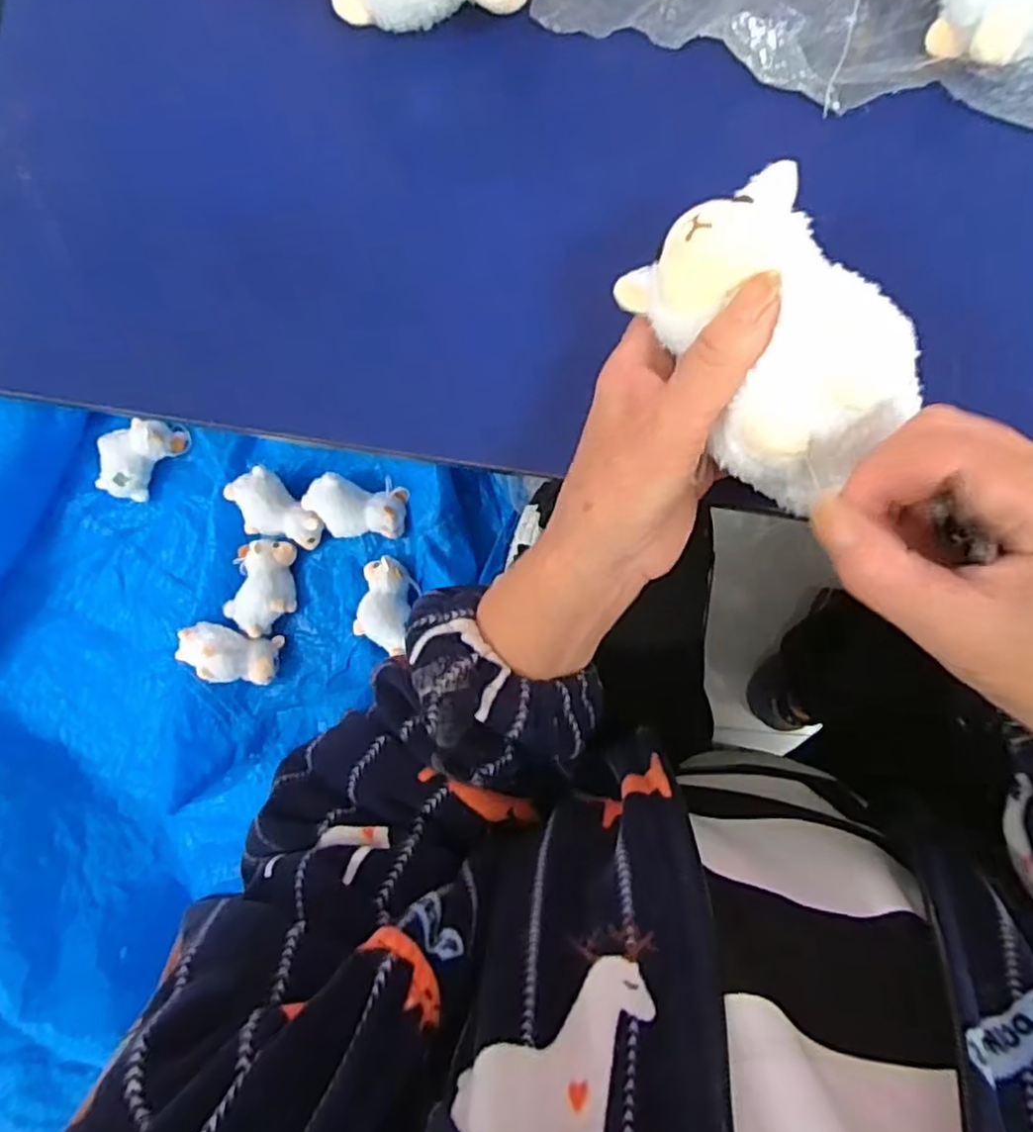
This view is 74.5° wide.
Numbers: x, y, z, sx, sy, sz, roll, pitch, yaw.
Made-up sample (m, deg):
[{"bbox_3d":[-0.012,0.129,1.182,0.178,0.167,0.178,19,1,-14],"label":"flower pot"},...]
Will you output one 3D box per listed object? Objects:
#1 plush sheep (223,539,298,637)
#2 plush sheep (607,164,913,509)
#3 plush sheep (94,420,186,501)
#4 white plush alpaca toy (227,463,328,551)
[{"bbox_3d":[-0.329,0.028,0.882,0.079,0.047,0.125,14,91,9],"label":"plush sheep"},{"bbox_3d":[0.091,-0.081,0.238,0.071,0.046,0.109,-33,81,4],"label":"plush sheep"},{"bbox_3d":[-0.522,-0.151,0.933,0.069,0.055,0.122,37,94,8],"label":"plush sheep"},{"bbox_3d":[-0.314,-0.067,0.877,0.121,0.056,0.080,42,92,9],"label":"white plush alpaca toy"}]

